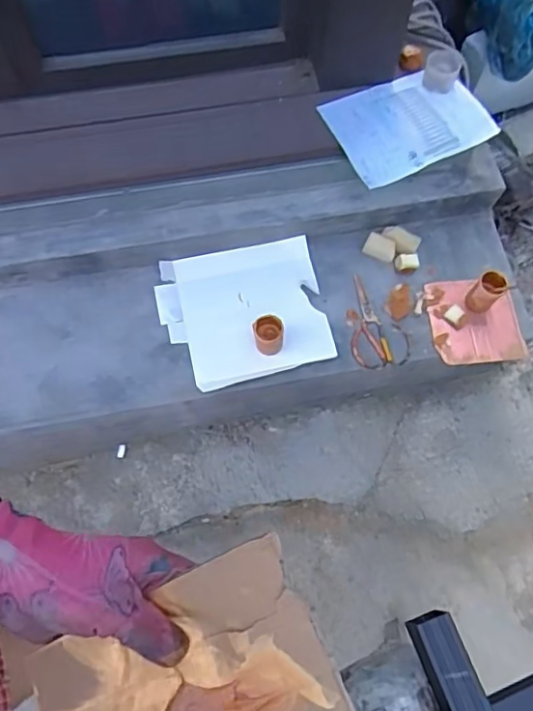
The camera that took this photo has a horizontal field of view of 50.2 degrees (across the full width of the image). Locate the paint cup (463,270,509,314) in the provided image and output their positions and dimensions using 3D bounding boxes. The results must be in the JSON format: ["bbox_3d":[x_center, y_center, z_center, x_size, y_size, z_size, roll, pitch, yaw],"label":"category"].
[{"bbox_3d":[0.432,-0.122,1.117,0.056,0.073,0.059,29,70,14],"label":"paint cup"}]

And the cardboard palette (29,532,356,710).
[{"bbox_3d":[-0.037,0.191,0.299,0.151,0.028,0.133,-22,67,-7],"label":"cardboard palette"}]

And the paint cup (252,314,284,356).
[{"bbox_3d":[0.005,-0.039,1.088,0.055,0.061,0.058,-1,66,2],"label":"paint cup"}]

